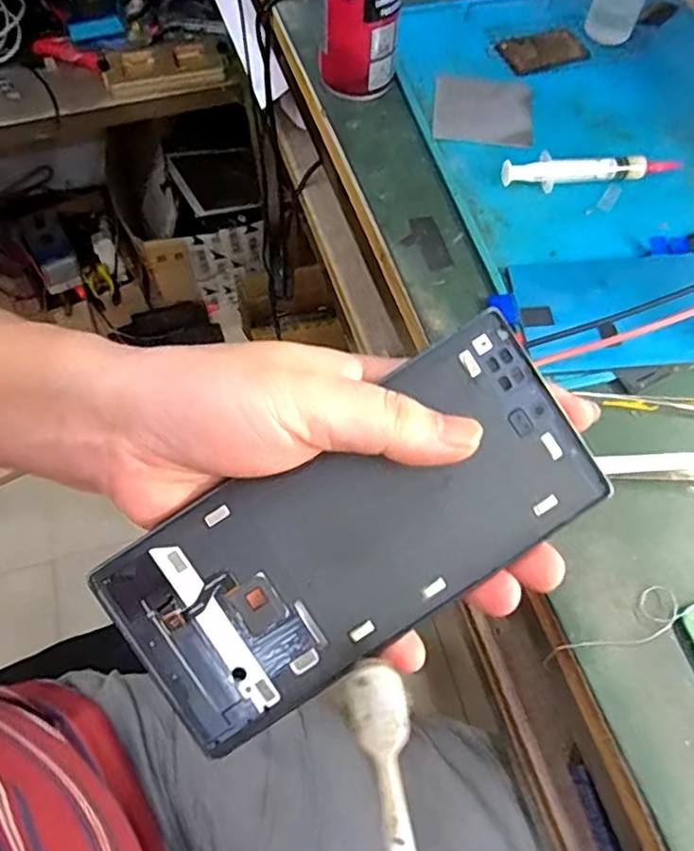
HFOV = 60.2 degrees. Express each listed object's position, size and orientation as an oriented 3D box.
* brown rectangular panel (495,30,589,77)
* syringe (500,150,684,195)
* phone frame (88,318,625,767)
[{"bbox_3d":[0.145,-0.276,0.440,0.061,0.004,0.038,-19,64,-10],"label":"brown rectangular panel"},{"bbox_3d":[0.154,-0.162,0.379,0.114,0.014,0.018,-7,63,-4],"label":"syringe"},{"bbox_3d":[0.002,0.037,0.202,0.162,0.004,0.074,-34,91,-1],"label":"phone frame"}]

